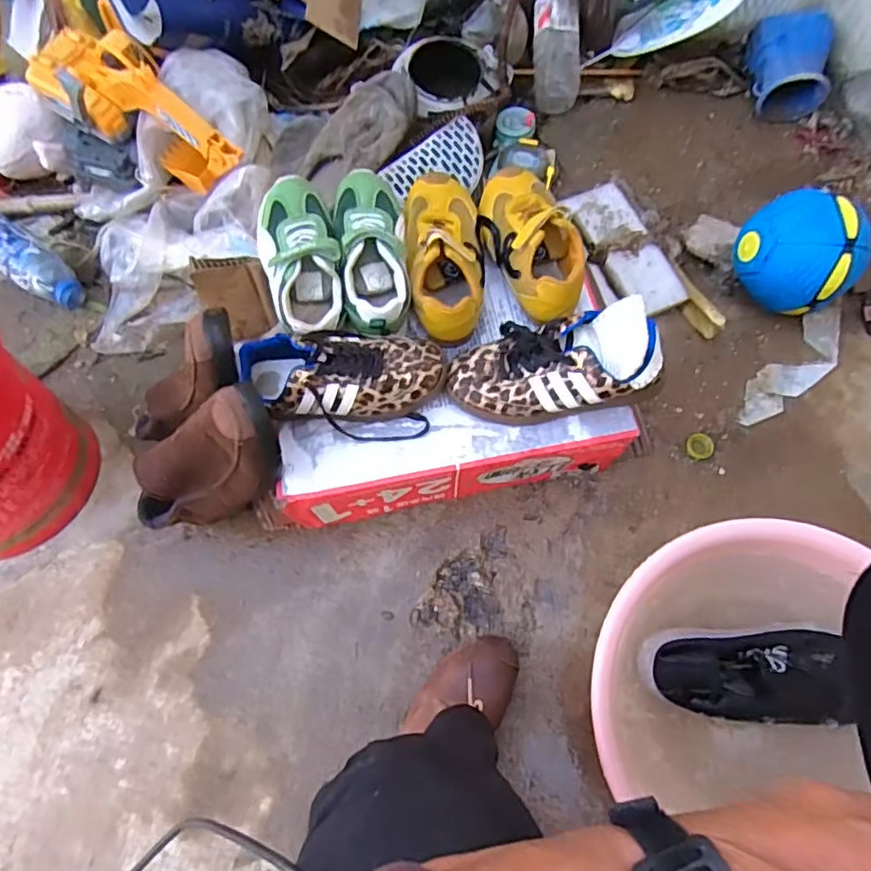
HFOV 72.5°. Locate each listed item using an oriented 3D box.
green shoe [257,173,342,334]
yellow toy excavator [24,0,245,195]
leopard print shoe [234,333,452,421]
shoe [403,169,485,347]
[{"bbox_3d":[-0.151,-0.194,0.659,0.093,0.073,0.180,-12,85,-2],"label":"green shoe"},{"bbox_3d":[-0.443,-0.447,0.855,0.179,0.128,0.296,-43,74,-10],"label":"yellow toy excavator"},{"bbox_3d":[-0.096,-0.060,0.635,0.215,0.069,0.088,0,72,4],"label":"leopard print shoe"},{"bbox_3d":[0.012,-0.204,0.689,0.087,0.082,0.199,-7,71,1],"label":"shoe"}]

